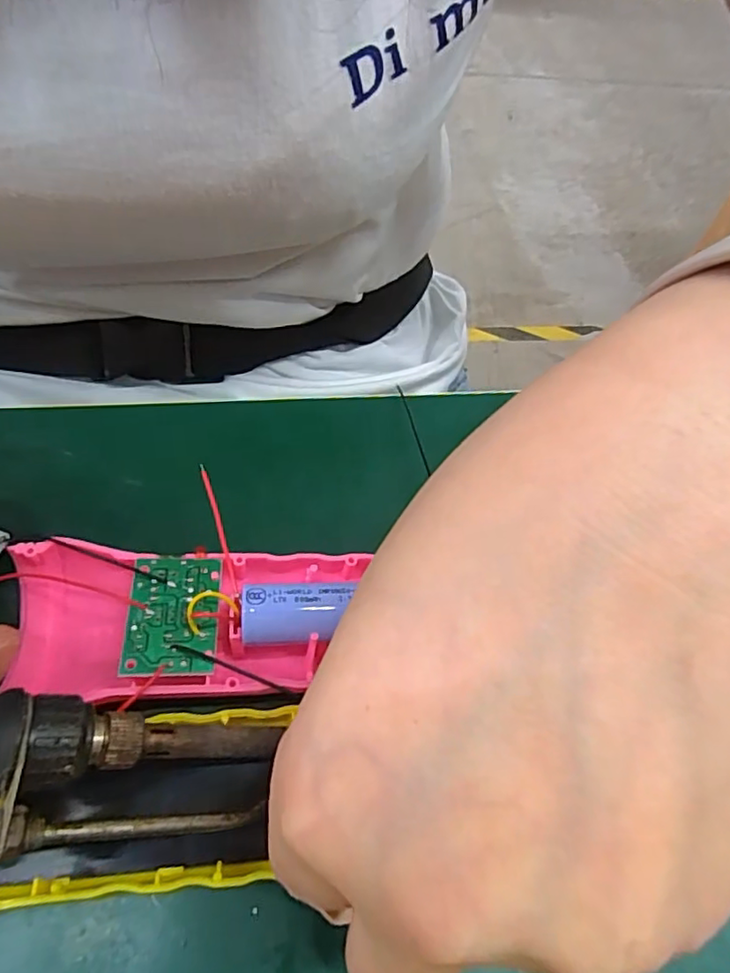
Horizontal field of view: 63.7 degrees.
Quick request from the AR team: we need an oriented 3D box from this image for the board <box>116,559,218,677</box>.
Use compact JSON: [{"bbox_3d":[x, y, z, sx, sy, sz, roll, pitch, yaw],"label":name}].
[{"bbox_3d":[-0.056,0.037,0.171,0.026,0.004,0.035,1,59,-9],"label":"board"}]

